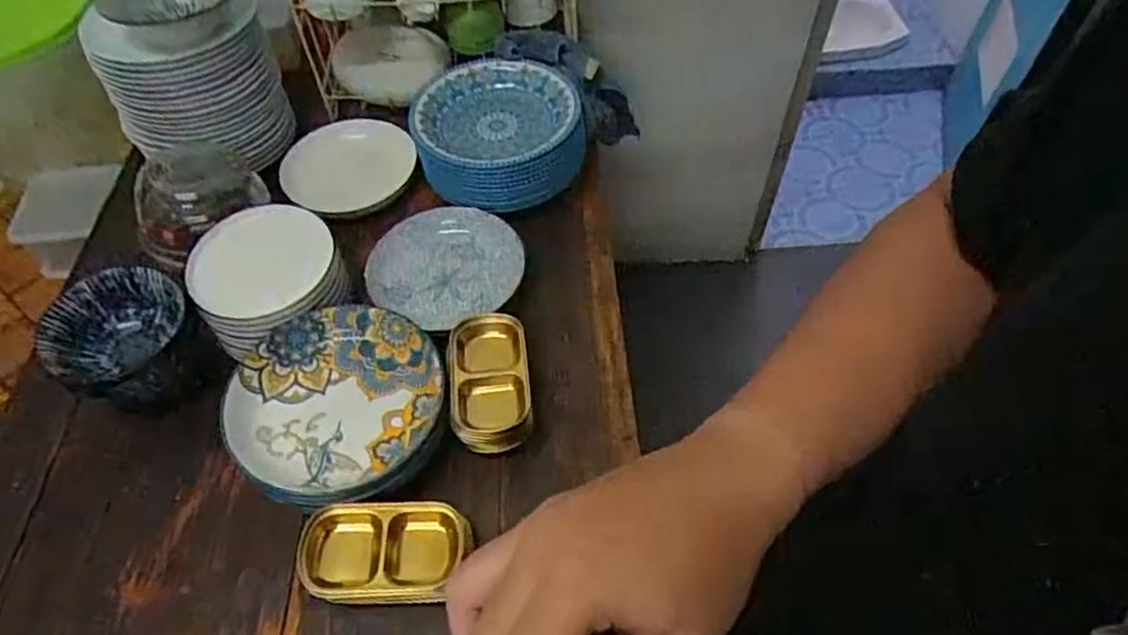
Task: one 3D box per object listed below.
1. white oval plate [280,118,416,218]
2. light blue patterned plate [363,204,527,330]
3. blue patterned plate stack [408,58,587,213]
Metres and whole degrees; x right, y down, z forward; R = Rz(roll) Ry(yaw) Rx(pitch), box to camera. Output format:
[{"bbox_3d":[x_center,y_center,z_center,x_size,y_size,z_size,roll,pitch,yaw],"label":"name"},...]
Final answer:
[{"bbox_3d":[-0.359,-0.246,1.145,0.227,0.183,0.025,-7,54,-4],"label":"white oval plate"},{"bbox_3d":[-0.154,-0.070,0.899,0.194,0.024,0.176,-8,56,-1],"label":"light blue patterned plate"},{"bbox_3d":[-0.090,-0.259,0.974,0.244,0.096,0.215,10,54,8],"label":"blue patterned plate stack"}]

